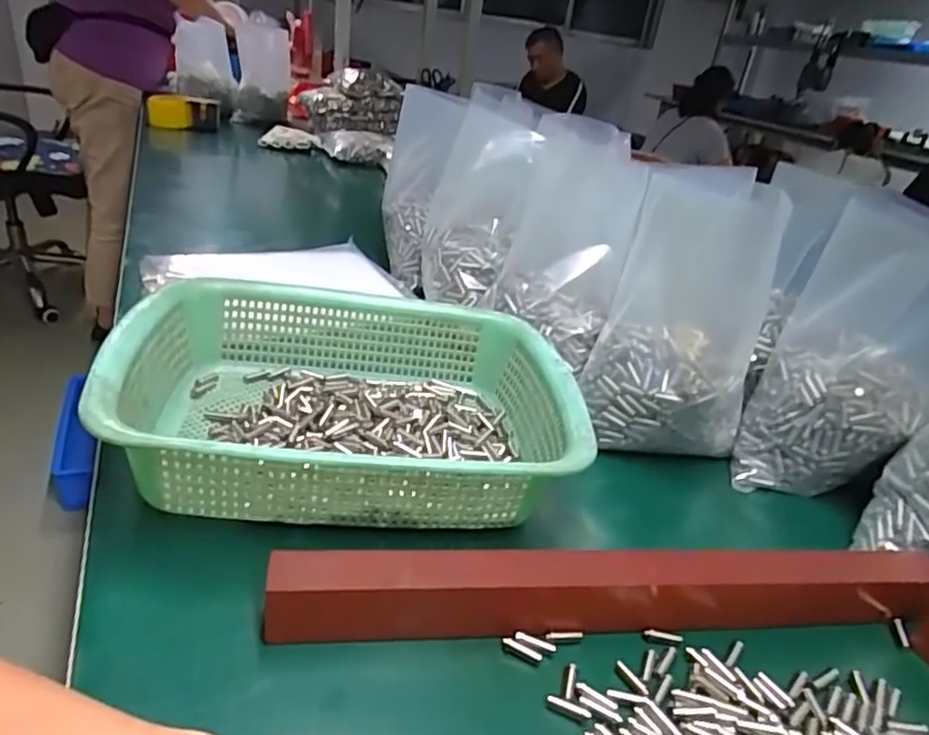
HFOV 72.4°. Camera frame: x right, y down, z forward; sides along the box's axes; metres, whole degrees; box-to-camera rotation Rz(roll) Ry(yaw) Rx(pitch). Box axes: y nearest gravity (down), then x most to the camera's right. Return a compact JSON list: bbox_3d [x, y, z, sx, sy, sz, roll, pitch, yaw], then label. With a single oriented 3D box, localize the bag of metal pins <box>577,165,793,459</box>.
[{"bbox_3d":[0.177,-0.039,0.510,0.125,0.199,0.111,19,28,20],"label":"bag of metal pins"}]

